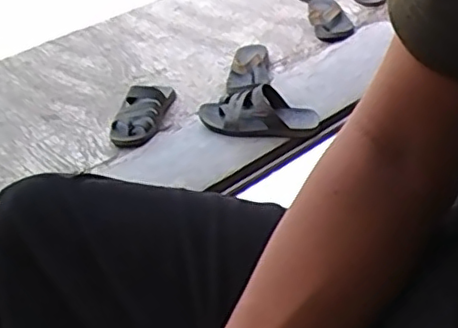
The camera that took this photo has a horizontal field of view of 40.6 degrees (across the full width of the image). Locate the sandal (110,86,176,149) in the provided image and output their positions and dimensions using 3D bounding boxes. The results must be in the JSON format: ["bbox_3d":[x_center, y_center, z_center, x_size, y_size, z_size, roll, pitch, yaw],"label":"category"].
[{"bbox_3d":[-0.202,-0.138,1.466,0.107,0.064,0.263,10,42,14],"label":"sandal"}]

